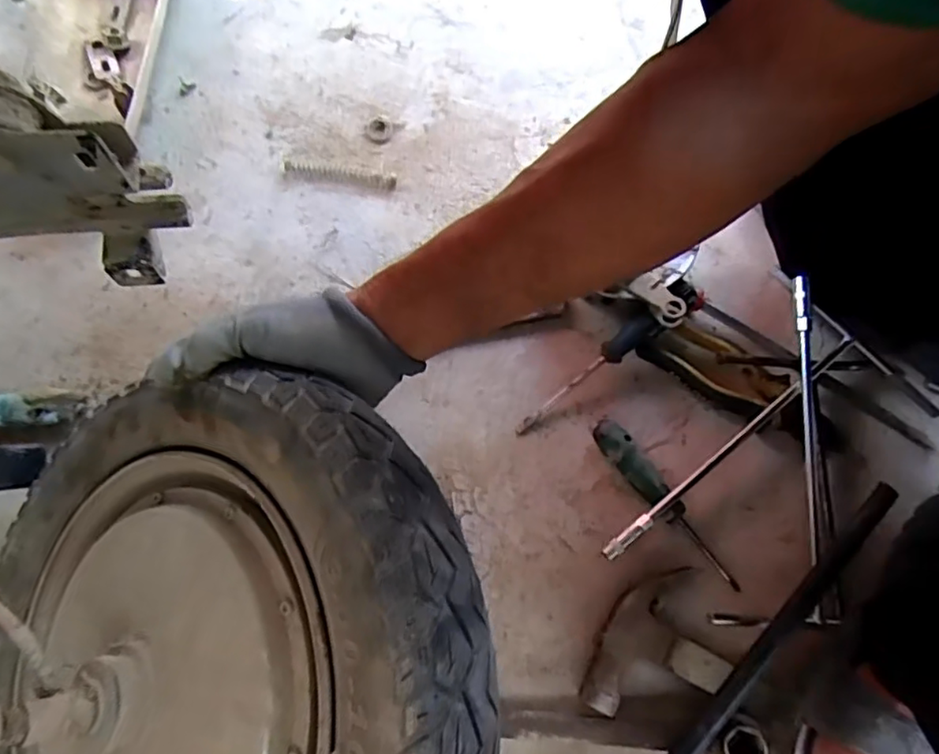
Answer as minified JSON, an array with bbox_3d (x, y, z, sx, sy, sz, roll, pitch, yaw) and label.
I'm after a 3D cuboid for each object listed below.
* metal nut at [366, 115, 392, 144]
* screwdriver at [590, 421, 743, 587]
[{"bbox_3d":[-0.092,-0.253,0.618,0.026,0.005,0.031,-10,74,-3],"label":"metal nut"},{"bbox_3d":[0.163,0.102,0.498,0.025,0.028,0.165,-41,78,-11],"label":"screwdriver"}]

